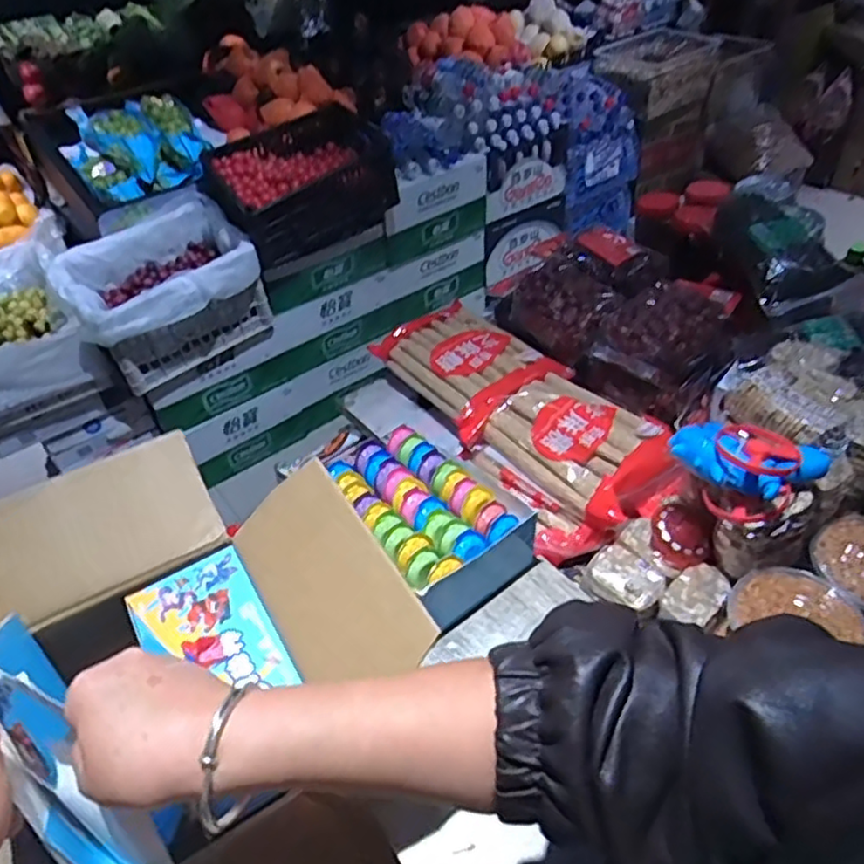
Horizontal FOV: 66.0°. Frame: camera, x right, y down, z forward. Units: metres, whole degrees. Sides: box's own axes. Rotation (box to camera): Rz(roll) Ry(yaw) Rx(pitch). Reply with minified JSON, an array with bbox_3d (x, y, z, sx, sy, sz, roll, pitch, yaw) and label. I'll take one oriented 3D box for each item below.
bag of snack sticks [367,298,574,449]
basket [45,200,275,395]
[{"bbox_3d":[0.053,-0.100,0.975,0.200,0.050,0.302,-29,47,-24],"label":"bag of snack sticks"},{"bbox_3d":[-0.671,-0.339,1.709,0.448,0.286,0.331,-29,47,-24],"label":"basket"}]

